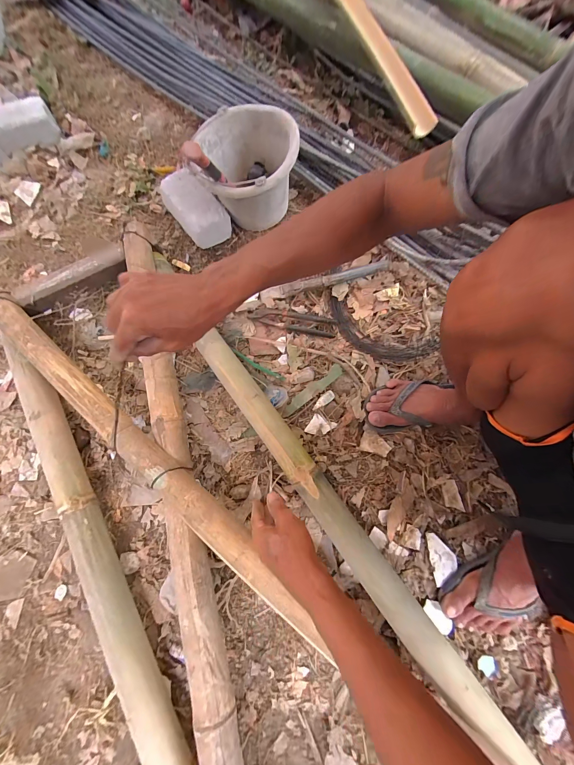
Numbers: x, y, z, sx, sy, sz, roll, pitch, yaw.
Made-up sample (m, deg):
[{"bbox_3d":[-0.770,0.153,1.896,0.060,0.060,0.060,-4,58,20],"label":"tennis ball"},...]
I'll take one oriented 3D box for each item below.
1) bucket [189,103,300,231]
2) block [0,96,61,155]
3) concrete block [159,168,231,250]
[{"bbox_3d":[-0.091,-0.509,0.679,0.215,0.185,0.250,-8,74,-3],"label":"bucket"},{"bbox_3d":[-0.787,-0.760,0.804,0.185,0.065,0.127,-29,76,-9],"label":"block"},{"bbox_3d":[-0.247,-0.465,0.730,0.105,0.086,0.212,-34,77,-10],"label":"concrete block"}]

